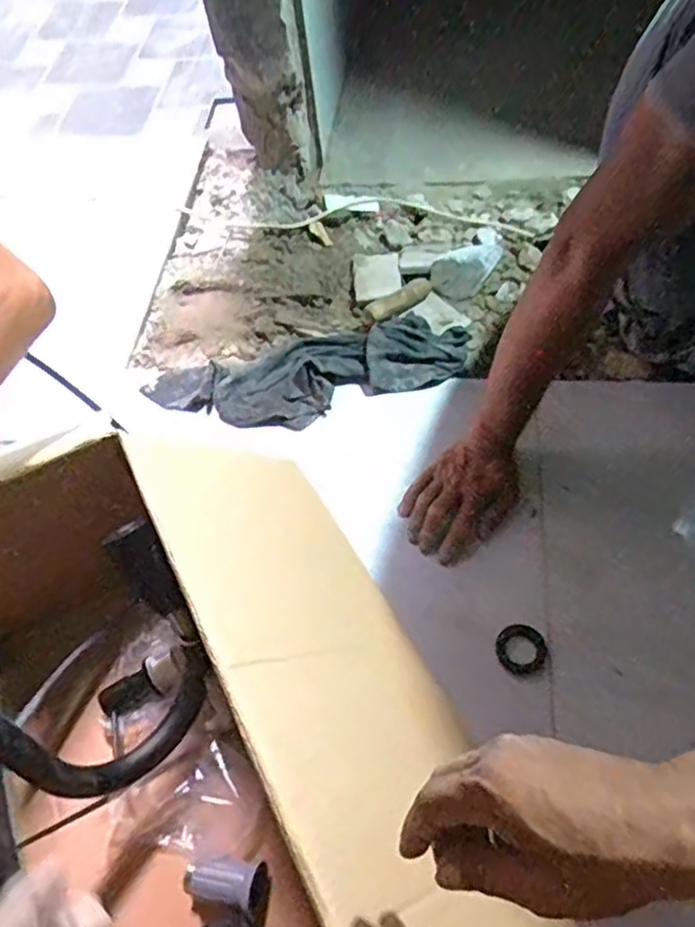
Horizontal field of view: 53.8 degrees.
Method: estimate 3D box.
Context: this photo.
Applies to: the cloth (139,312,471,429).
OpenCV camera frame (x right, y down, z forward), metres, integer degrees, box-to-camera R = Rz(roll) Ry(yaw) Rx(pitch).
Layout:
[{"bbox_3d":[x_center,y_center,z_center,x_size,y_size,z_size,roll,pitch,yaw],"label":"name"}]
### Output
[{"bbox_3d":[-0.047,-0.130,0.976,0.462,0.055,0.163,-16,58,-8],"label":"cloth"}]

